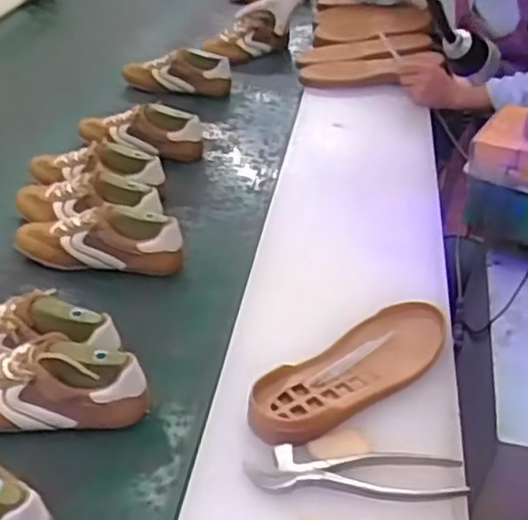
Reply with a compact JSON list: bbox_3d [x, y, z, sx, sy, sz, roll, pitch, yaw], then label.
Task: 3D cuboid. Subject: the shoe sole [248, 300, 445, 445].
[{"bbox_3d":[0.096,0.108,0.742,0.263,0.022,0.088,-27,42,-32],"label":"shoe sole"}]

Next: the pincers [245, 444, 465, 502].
[{"bbox_3d":[0.081,0.190,0.643,0.190,0.013,0.044,2,35,4],"label":"pincers"}]

